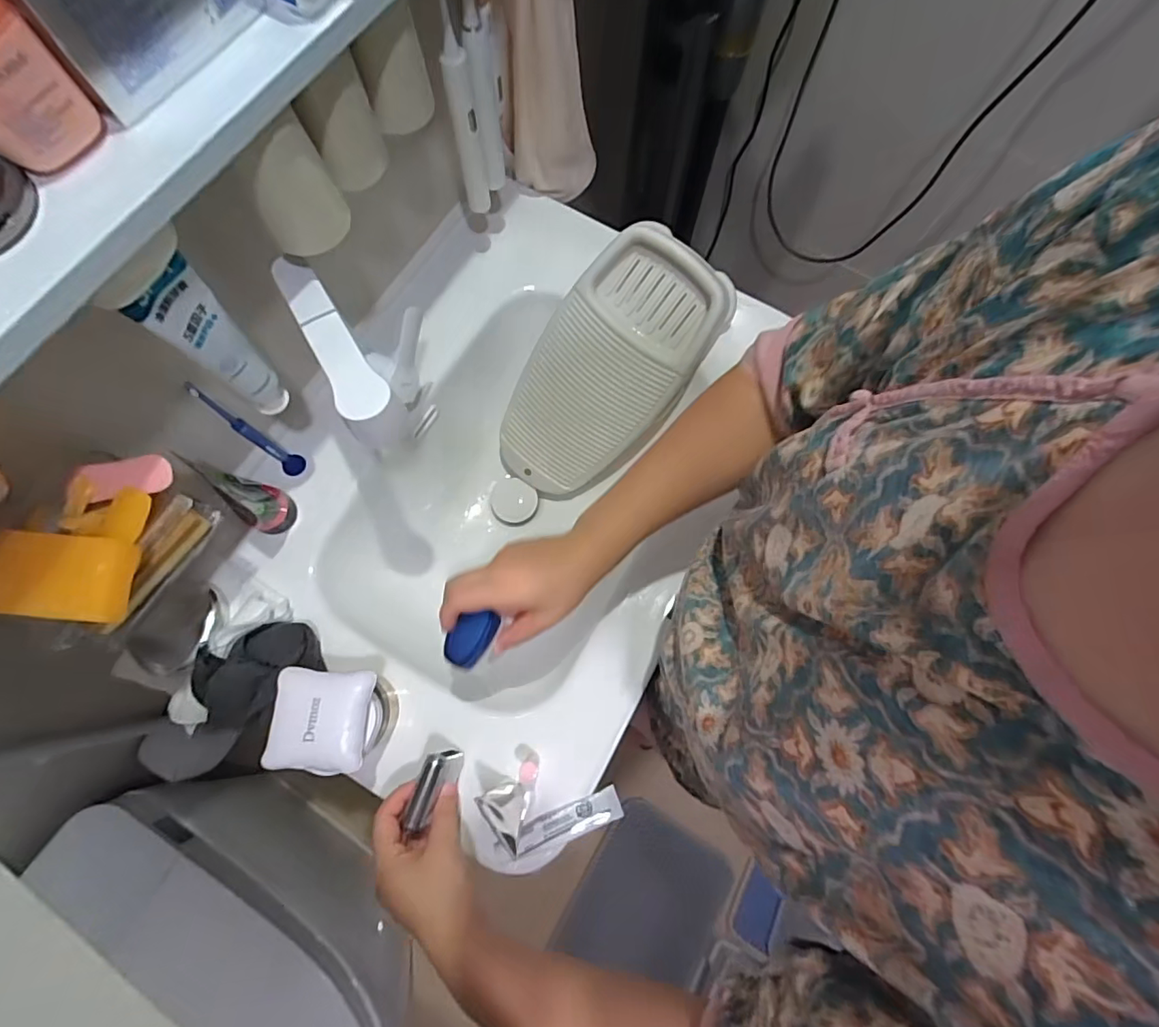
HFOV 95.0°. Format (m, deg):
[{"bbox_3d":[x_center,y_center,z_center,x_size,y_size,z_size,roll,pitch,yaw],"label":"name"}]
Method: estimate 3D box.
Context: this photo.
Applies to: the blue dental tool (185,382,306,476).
[{"bbox_3d":[-0.322,-0.078,0.527,0.018,0.177,0.021,35,75,8],"label":"blue dental tool"}]

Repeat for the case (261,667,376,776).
[{"bbox_3d":[-0.213,0.173,0.447,0.081,0.030,0.075,10,61,-14],"label":"case"}]

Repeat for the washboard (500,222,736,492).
[{"bbox_3d":[0.033,-0.170,0.670,0.181,0.033,0.354,35,112,-1],"label":"washboard"}]

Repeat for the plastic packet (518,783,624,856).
[{"bbox_3d":[-0.009,0.292,0.506,0.101,0.006,0.028,-17,61,-10],"label":"plastic packet"}]

